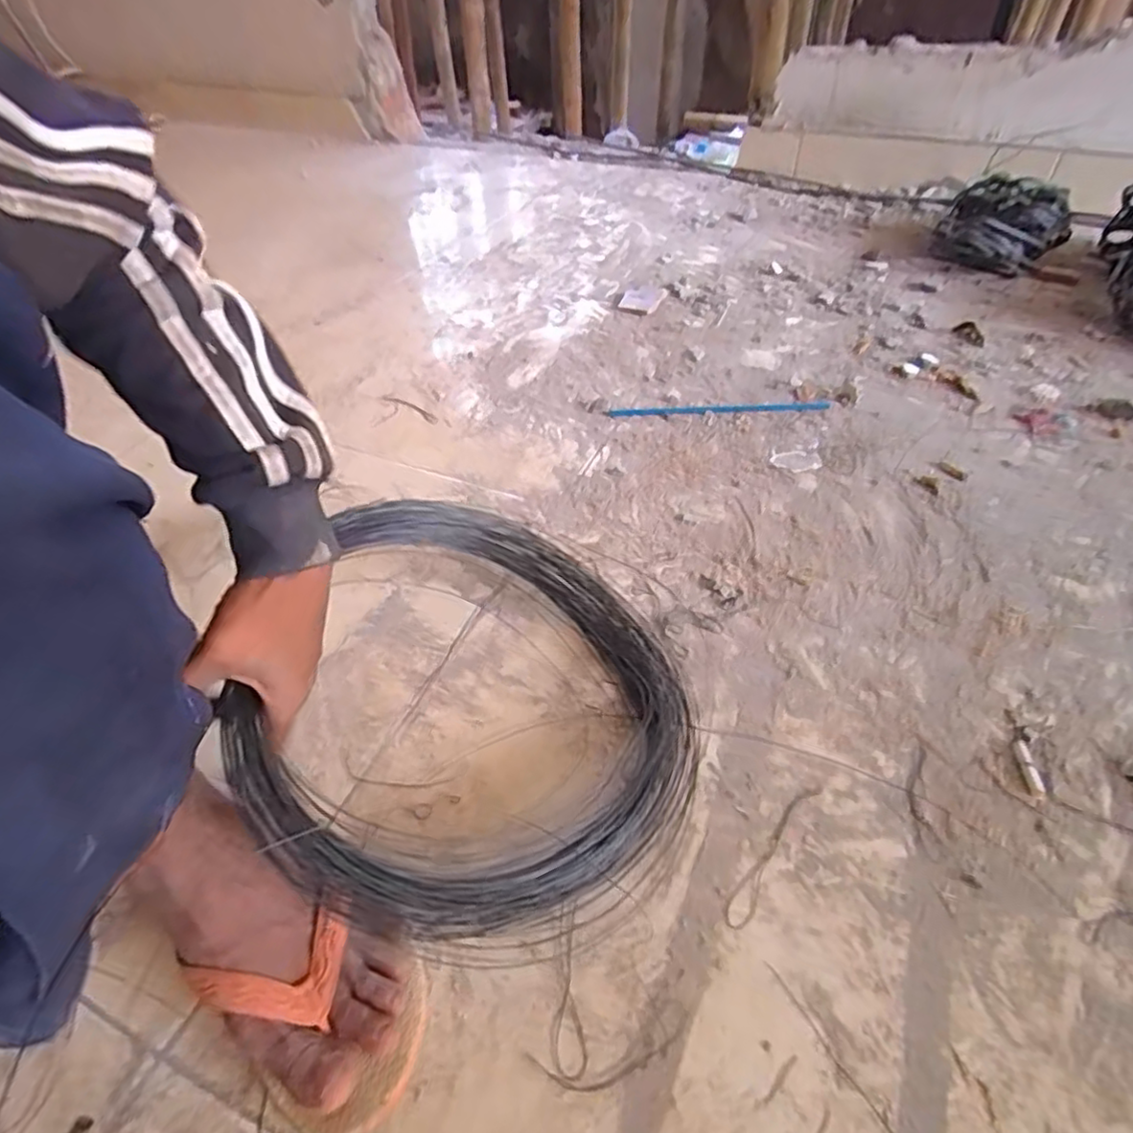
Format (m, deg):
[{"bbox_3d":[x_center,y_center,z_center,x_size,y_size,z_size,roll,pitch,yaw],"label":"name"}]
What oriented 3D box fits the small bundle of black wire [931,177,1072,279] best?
[{"bbox_3d":[0.694,-0.545,1.048,0.183,0.106,0.153,28,50,27],"label":"small bundle of black wire"}]

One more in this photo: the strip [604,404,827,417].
[{"bbox_3d":[0.193,-0.199,0.831,0.275,0.004,0.020,-1,47,3],"label":"strip"}]

